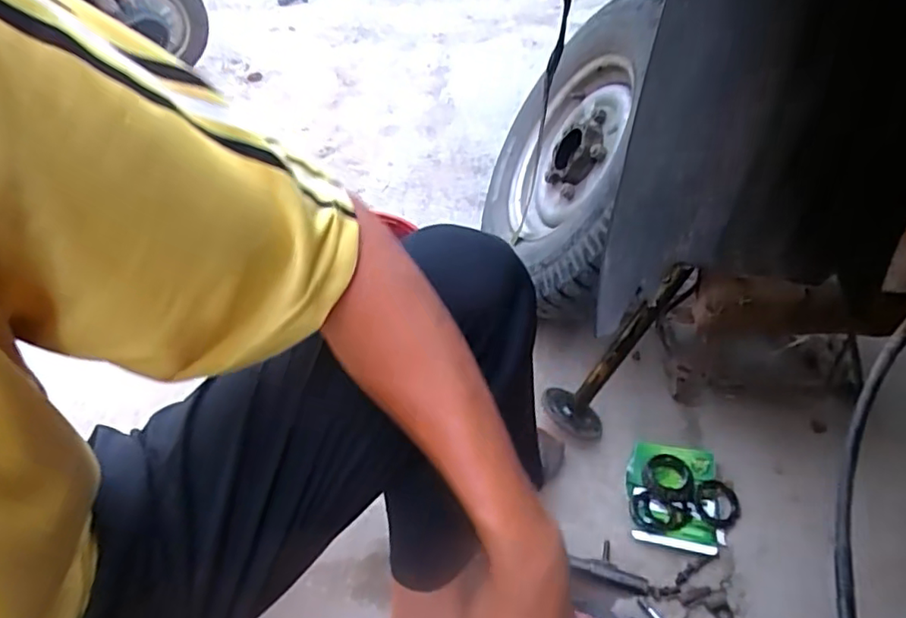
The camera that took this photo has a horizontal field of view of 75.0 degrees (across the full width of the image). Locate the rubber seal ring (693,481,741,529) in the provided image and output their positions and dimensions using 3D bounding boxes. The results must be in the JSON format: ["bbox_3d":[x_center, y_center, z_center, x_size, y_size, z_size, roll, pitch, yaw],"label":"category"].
[{"bbox_3d":[0.356,0.260,0.796,0.062,0.010,0.064,4,42,9],"label":"rubber seal ring"}]

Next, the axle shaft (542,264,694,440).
[{"bbox_3d":[0.244,0.057,0.841,0.085,0.287,0.089,11,31,-34],"label":"axle shaft"}]

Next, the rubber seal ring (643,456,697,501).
[{"bbox_3d":[0.297,0.231,0.810,0.065,0.013,0.060,-3,42,2],"label":"rubber seal ring"}]

